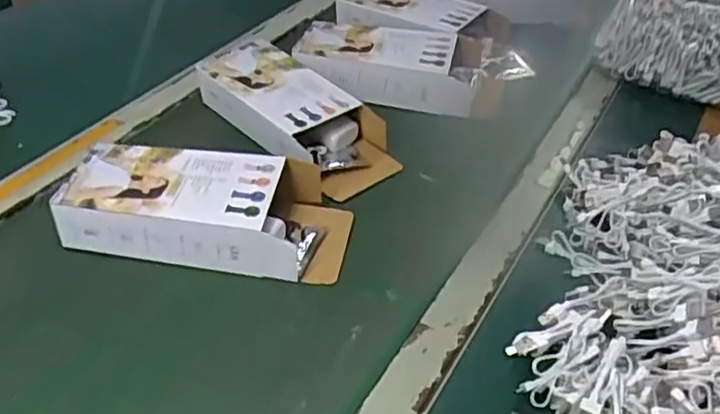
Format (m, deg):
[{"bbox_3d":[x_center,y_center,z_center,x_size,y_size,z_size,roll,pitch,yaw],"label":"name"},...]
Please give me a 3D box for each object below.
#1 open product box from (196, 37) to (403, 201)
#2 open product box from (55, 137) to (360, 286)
[{"bbox_3d":[-0.077,-0.108,0.744,0.108,0.058,0.270,-31,49,-33],"label":"open product box"},{"bbox_3d":[-0.138,-0.004,0.616,0.253,0.060,0.108,6,40,5],"label":"open product box"}]

